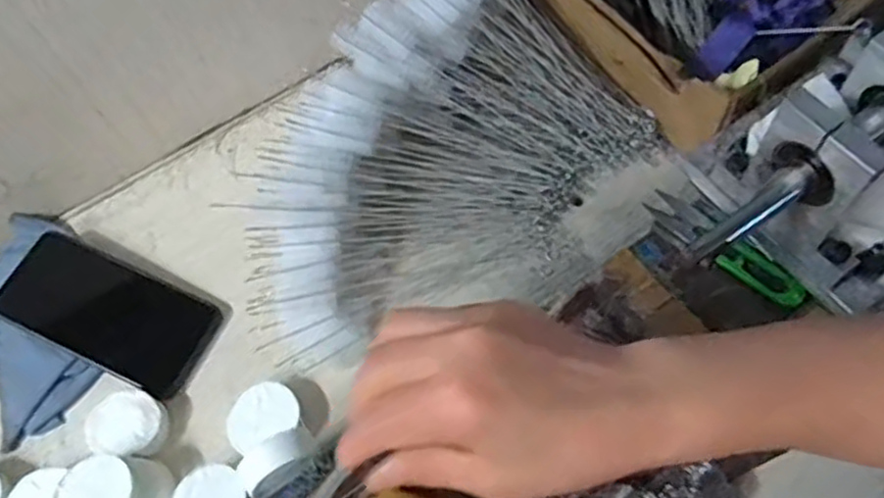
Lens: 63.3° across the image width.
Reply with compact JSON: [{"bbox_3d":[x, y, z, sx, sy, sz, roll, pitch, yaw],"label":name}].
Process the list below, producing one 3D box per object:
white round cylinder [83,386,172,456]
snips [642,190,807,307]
[{"bbox_3d":[-0.216,0.121,0.495,0.049,0.025,0.045,-2,61,3],"label":"white round cylinder"},{"bbox_3d":[0.190,-0.001,0.484,0.025,0.016,0.116,-37,65,-15],"label":"snips"}]

